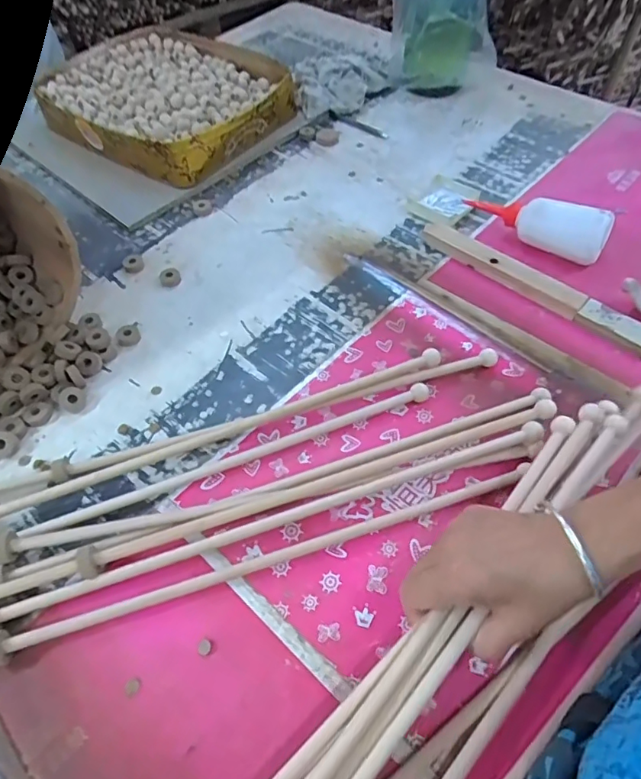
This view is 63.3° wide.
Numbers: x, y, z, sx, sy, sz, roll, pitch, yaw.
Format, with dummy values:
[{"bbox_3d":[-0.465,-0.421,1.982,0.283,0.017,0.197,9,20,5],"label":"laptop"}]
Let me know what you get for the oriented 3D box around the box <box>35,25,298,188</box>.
[{"bbox_3d":[-0.253,-0.471,0.856,0.380,0.074,0.309,32,61,23],"label":"box"}]

